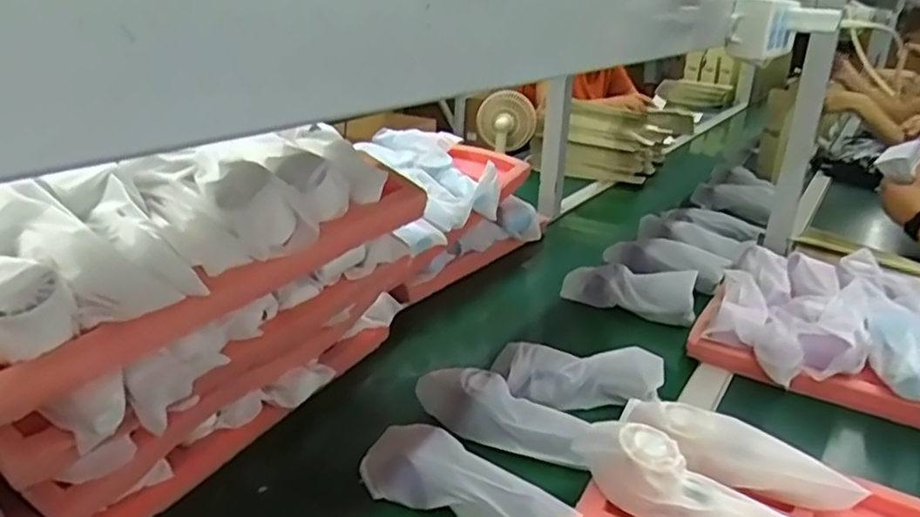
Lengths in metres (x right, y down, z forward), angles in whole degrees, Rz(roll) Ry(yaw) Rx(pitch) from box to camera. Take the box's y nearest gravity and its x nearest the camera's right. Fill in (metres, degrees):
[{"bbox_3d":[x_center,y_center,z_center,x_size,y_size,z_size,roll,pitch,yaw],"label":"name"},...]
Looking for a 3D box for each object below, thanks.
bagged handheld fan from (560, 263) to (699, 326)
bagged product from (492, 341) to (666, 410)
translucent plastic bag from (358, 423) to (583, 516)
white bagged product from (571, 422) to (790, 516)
[{"bbox_3d":[0.246,0.046,0.970,0.189,0.060,0.051,13,25,25],"label":"bagged handheld fan"},{"bbox_3d":[0.132,0.128,0.738,0.177,0.059,0.062,3,23,3],"label":"bagged product"},{"bbox_3d":[0.006,0.199,0.585,0.190,0.056,0.058,12,25,24],"label":"translucent plastic bag"},{"bbox_3d":[0.189,0.189,0.544,0.185,0.061,0.054,15,26,28],"label":"white bagged product"}]

